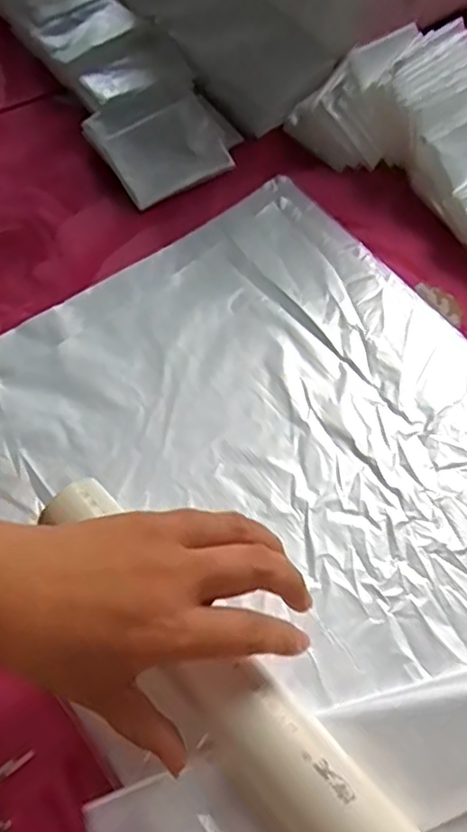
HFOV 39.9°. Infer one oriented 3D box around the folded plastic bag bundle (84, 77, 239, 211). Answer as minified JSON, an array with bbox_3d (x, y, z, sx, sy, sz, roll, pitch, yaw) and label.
[{"bbox_3d":[-0.057,-0.206,0.484,0.085,0.026,0.090,-30,64,-12],"label":"folded plastic bag bundle"}]

